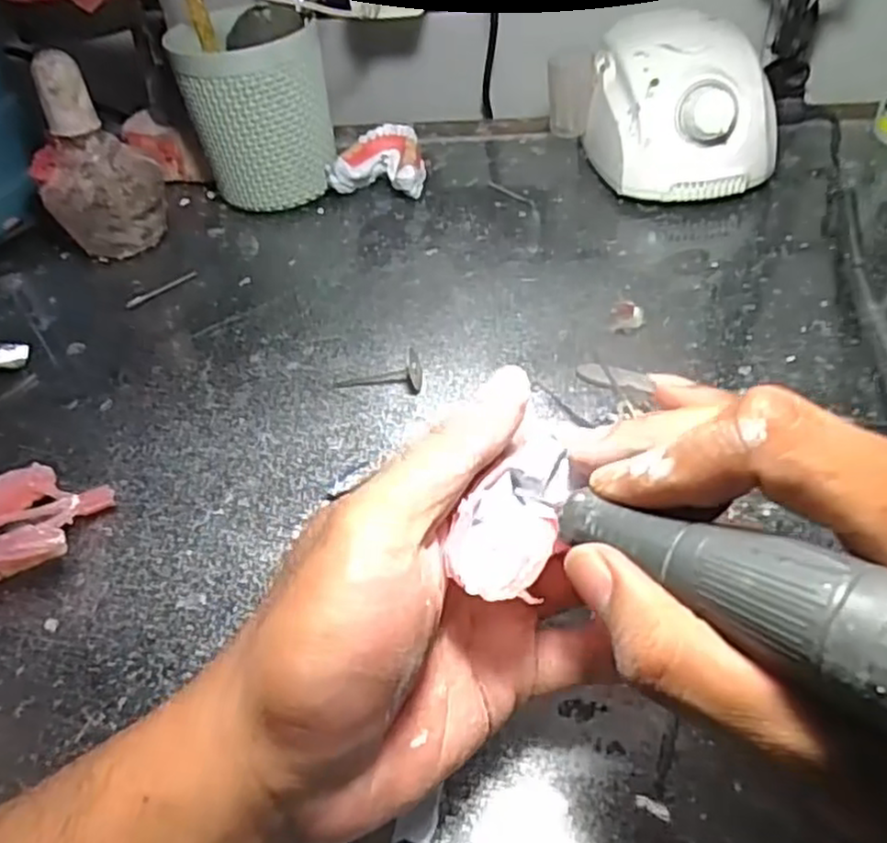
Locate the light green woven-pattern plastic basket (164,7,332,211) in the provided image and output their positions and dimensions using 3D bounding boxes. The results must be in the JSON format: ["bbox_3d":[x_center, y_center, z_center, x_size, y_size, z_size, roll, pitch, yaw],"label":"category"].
[{"bbox_3d":[-0.124,-0.210,0.500,0.093,0.113,0.081,-11,45,-4],"label":"light green woven-pattern plastic basket"}]

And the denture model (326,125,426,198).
[{"bbox_3d":[-0.043,-0.181,0.516,0.064,0.035,0.052,7,47,14],"label":"denture model"}]

